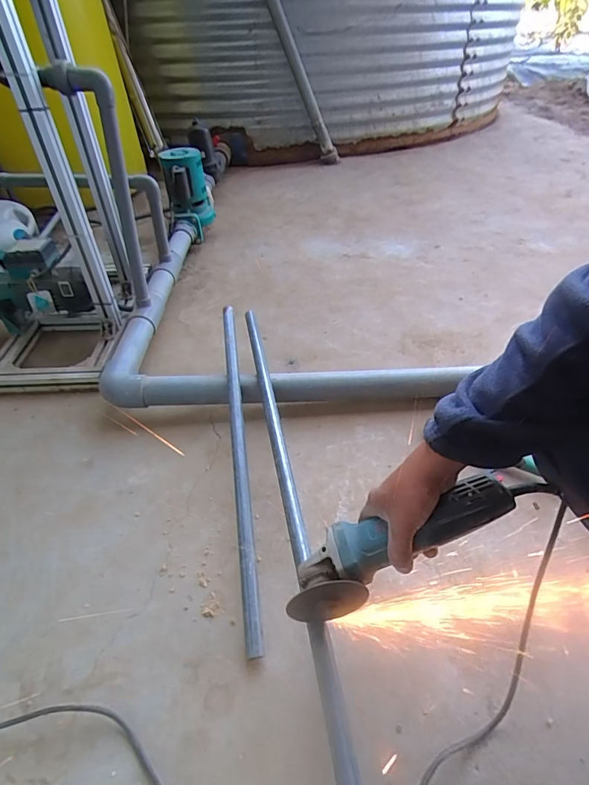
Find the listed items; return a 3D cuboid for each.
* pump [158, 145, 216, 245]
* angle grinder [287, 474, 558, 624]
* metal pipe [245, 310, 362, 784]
[{"bbox_3d":[-0.369,-0.693,1.513,0.154,0.268,0.196,-10,42,-10],"label":"pump"},{"bbox_3d":[0.134,0.171,0.505,0.312,0.071,0.069,-28,44,7],"label":"angle grinder"},{"bbox_3d":[-0.022,0.107,0.717,0.025,0.022,0.842,-8,44,-7],"label":"metal pipe"}]

